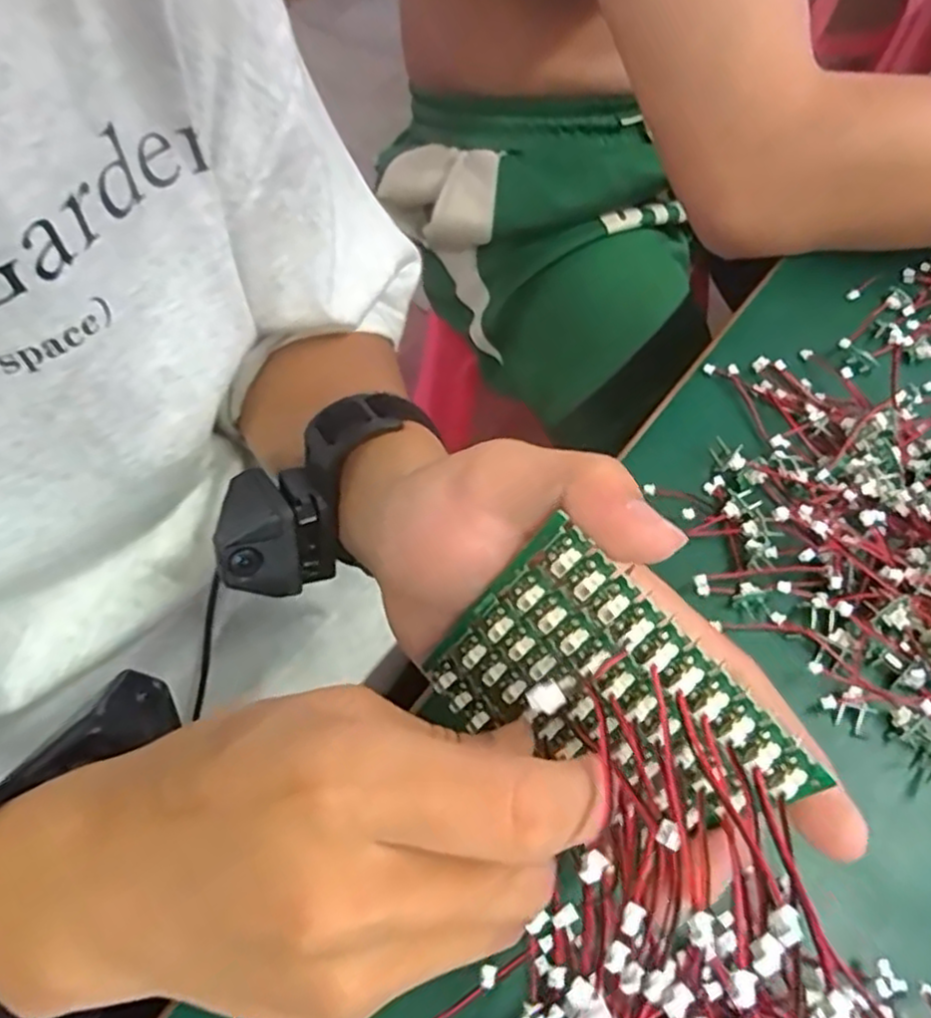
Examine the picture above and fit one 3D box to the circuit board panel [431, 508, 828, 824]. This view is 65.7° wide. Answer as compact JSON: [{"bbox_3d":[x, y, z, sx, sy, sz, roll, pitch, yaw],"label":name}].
[{"bbox_3d":[0.028,0.055,0.189,0.076,0.085,0.011,48,47,10],"label":"circuit board panel"}]

